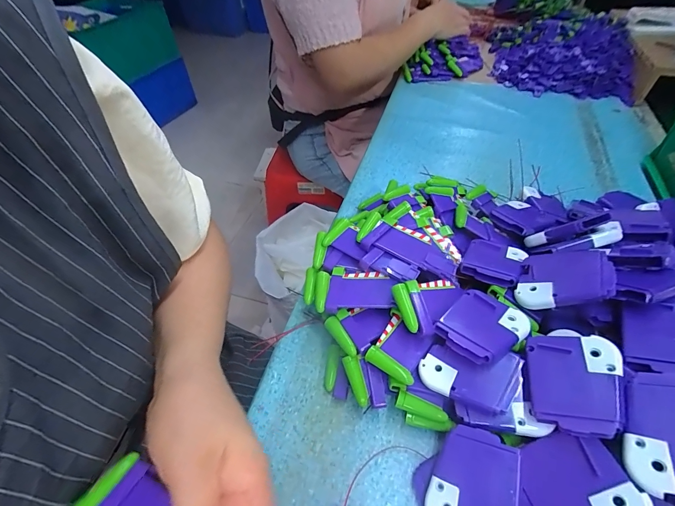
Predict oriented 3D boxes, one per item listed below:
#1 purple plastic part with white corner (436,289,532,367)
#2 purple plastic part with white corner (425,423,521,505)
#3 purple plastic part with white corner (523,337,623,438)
[{"bbox_3d":[0.107,0.053,0.244,0.059,0.014,0.050,-35,57,-25],"label":"purple plastic part with white corner"},{"bbox_3d":[0.085,0.144,0.207,0.050,0.004,0.060,3,57,30],"label":"purple plastic part with white corner"},{"bbox_3d":[0.152,0.083,0.211,0.050,0.009,0.060,-4,49,31],"label":"purple plastic part with white corner"}]

